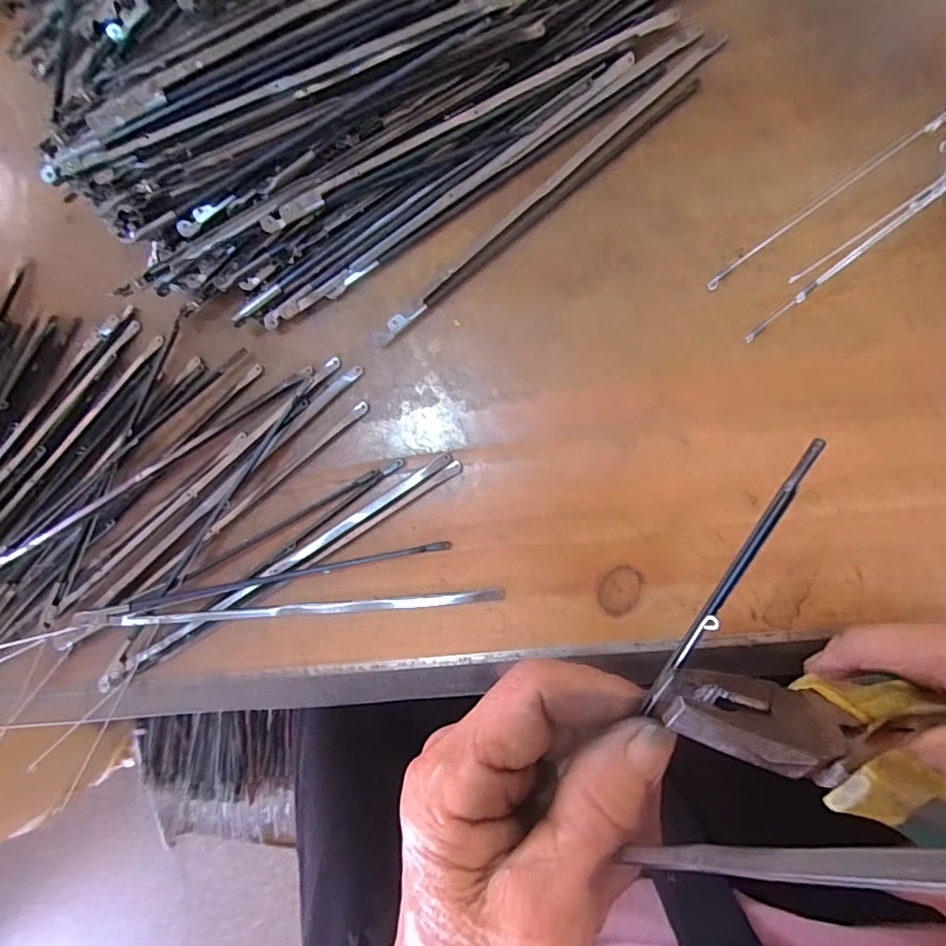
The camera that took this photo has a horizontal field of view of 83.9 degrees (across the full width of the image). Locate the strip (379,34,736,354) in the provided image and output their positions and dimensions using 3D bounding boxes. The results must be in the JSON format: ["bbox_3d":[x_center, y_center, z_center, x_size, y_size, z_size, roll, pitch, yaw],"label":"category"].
[{"bbox_3d":[0.029,-0.120,0.226,0.188,0.005,0.009,-40,82,5],"label":"strip"}]

